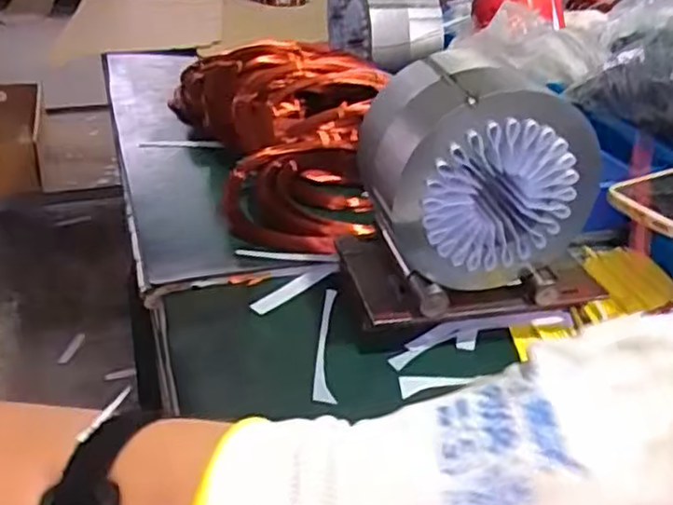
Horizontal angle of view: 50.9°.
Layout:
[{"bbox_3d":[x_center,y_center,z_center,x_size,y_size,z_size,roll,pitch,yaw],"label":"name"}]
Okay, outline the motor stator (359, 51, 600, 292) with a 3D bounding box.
[{"bbox_3d":[0.103,-0.064,0.530,0.162,0.147,0.099,0,31,-5],"label":"motor stator"}]

